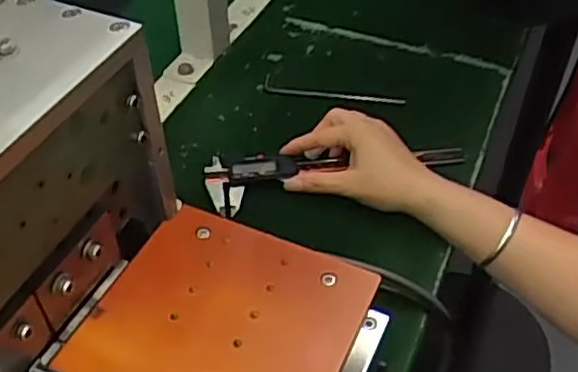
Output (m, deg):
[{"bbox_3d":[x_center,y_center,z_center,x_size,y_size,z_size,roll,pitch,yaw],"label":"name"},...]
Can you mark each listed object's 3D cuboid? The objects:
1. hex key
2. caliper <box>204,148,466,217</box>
[{"bbox_3d":[0.044,-0.094,0.684,0.145,0.009,0.022,13,47,12],"label":"hex key"},{"bbox_3d":[0.042,-0.015,0.597,0.230,0.018,0.056,-6,46,-5],"label":"caliper"}]

